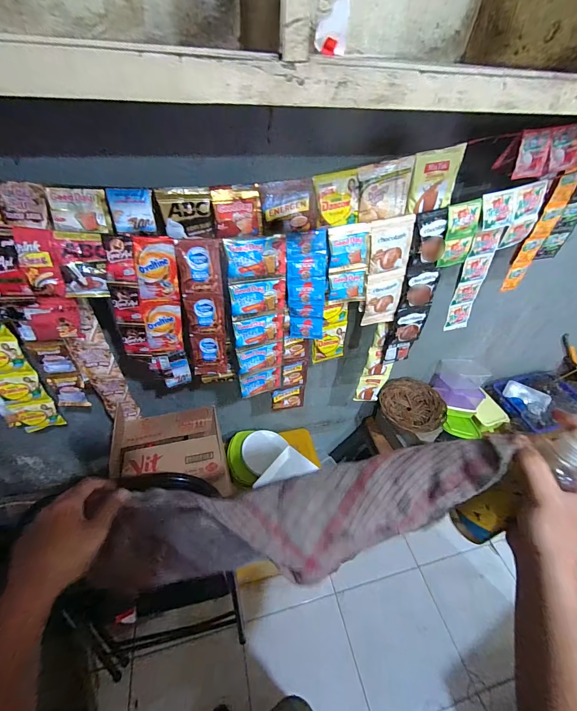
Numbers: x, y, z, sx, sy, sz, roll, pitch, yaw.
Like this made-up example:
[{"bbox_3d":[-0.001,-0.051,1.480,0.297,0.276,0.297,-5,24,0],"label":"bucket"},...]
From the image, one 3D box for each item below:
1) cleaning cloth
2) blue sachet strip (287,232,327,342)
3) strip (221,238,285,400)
[{"bbox_3d":[-0.002,0.189,0.362,0.468,0.082,0.105,-17,43,9],"label":"cleaning cloth"},{"bbox_3d":[0.037,-0.138,0.666,0.089,0.251,0.027,1,44,-3],"label":"blue sachet strip"},{"bbox_3d":[-0.067,-0.064,0.699,0.116,0.402,0.033,-17,48,-21],"label":"strip"}]

